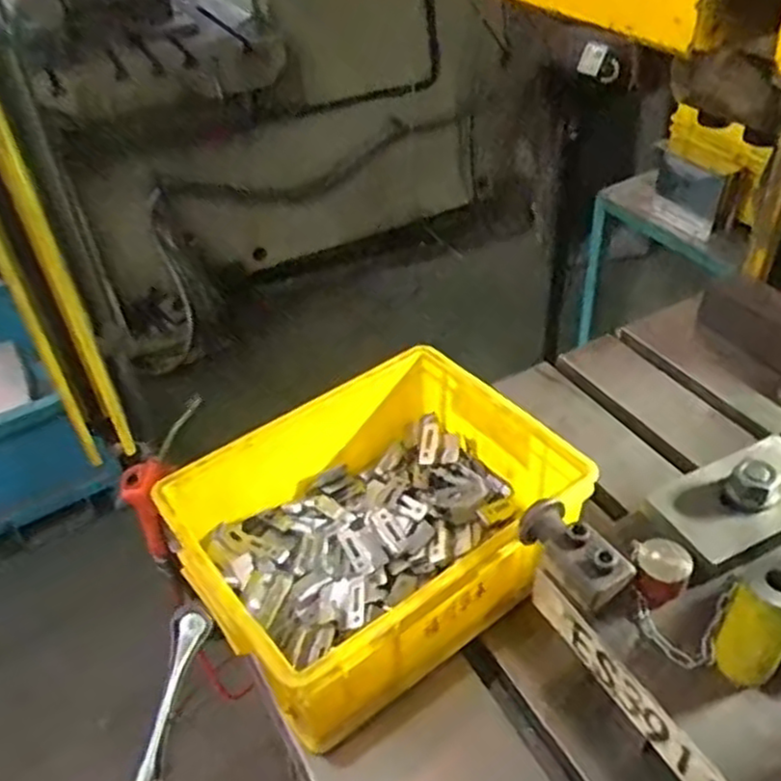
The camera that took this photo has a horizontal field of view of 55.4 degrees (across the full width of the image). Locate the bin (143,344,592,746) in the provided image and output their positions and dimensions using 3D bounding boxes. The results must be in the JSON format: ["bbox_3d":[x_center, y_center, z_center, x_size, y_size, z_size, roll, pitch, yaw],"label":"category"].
[{"bbox_3d":[-0.009,0.127,0.714,0.342,0.126,0.258,-25,45,-24],"label":"bin"}]

